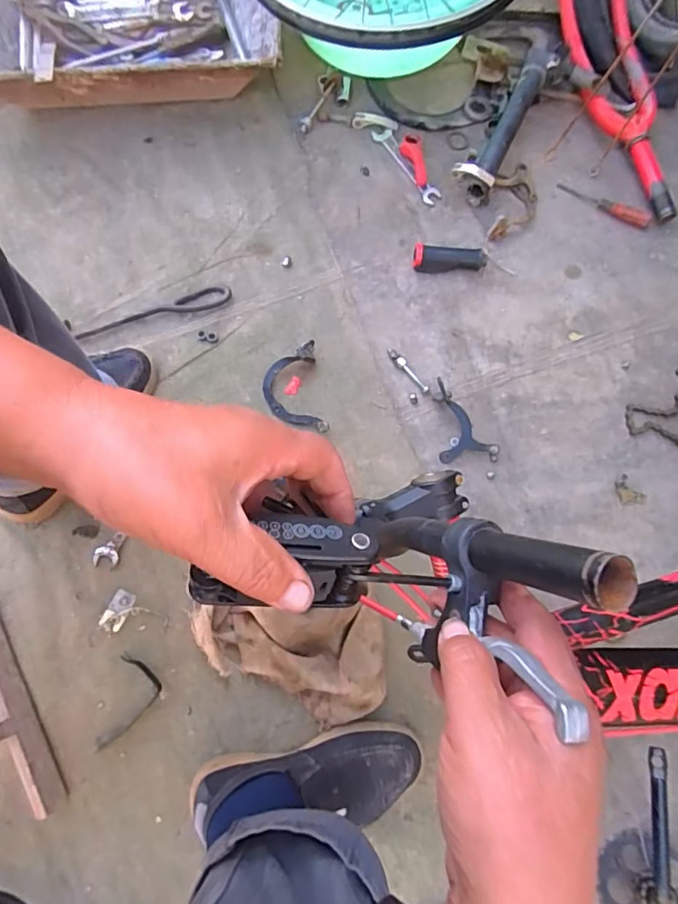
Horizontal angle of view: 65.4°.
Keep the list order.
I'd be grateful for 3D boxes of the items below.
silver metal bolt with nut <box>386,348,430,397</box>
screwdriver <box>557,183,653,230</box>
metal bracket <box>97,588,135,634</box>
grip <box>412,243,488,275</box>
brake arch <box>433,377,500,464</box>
[{"bbox_3d":[0.098,-0.113,0.742,0.014,0.009,0.084,-40,82,-8],"label":"silver metal bolt with nut"},{"bbox_3d":[0.396,-0.369,0.786,0.143,0.015,0.023,29,80,5],"label":"screwdriver"},{"bbox_3d":[-0.280,0.201,0.669,0.027,0.008,0.051,29,80,5],"label":"metal bracket"},{"bbox_3d":[0.162,-0.281,0.768,0.107,0.027,0.033,1,79,0],"label":"grip"},{"bbox_3d":[0.173,-0.044,0.718,0.076,0.025,0.115,-5,79,-1],"label":"brake arch"}]

